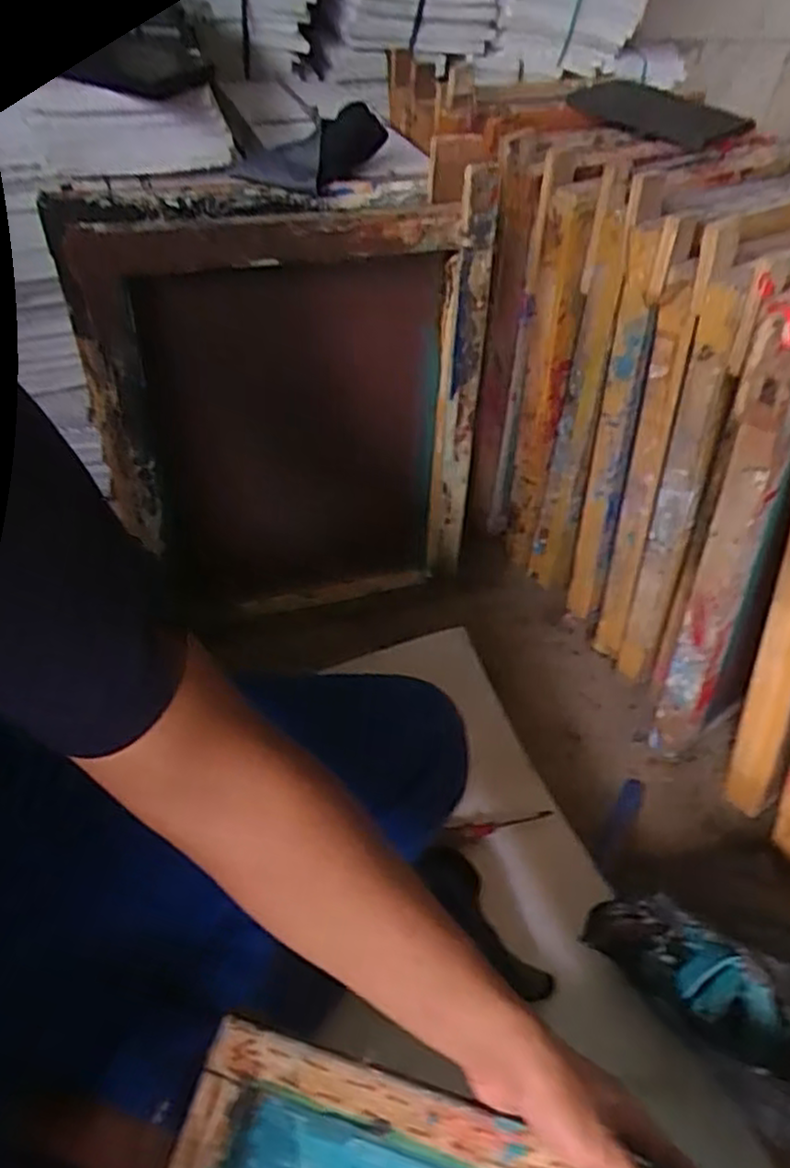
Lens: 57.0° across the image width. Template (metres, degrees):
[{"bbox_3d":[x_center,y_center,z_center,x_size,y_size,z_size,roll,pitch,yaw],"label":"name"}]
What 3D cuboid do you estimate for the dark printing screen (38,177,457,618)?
[{"bbox_3d":[-0.109,-0.155,0.765,0.370,0.456,0.060,-11,43,-16],"label":"dark printing screen"}]

